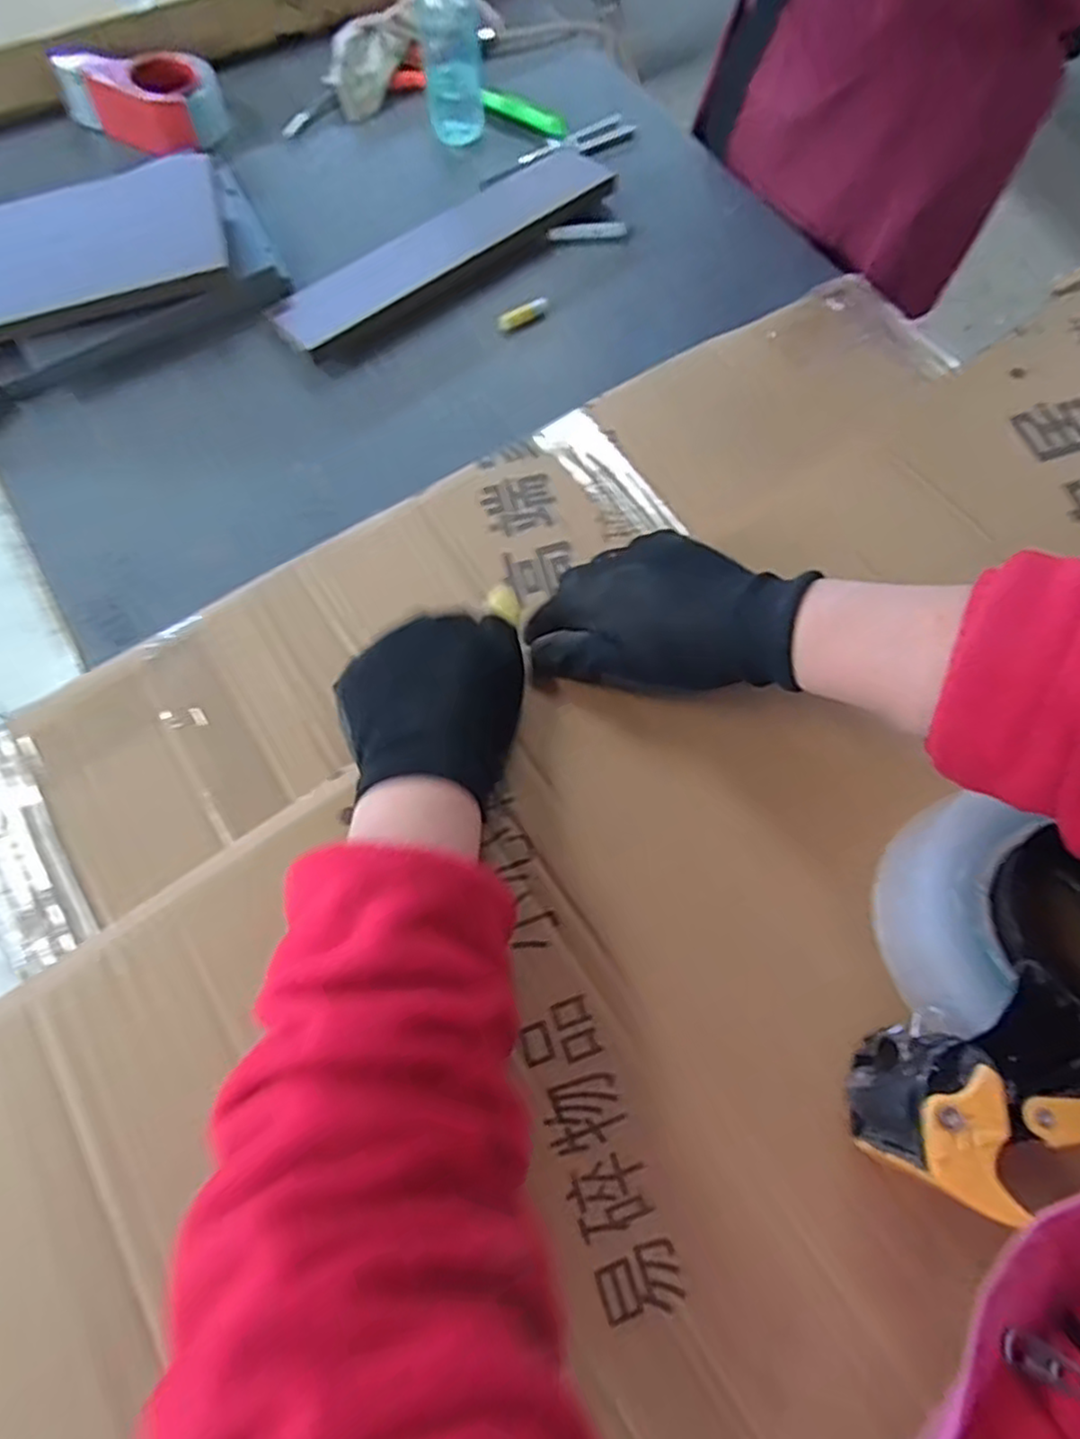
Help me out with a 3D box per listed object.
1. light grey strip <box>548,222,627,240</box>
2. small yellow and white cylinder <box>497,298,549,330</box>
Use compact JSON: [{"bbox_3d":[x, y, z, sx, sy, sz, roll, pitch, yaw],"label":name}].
[{"bbox_3d":[0.051,-0.522,0.756,0.084,0.010,0.011,-6,71,-2],"label":"light grey strip"},{"bbox_3d":[-0.016,-0.405,0.710,0.054,0.020,0.016,-26,73,-9],"label":"small yellow and white cylinder"}]

